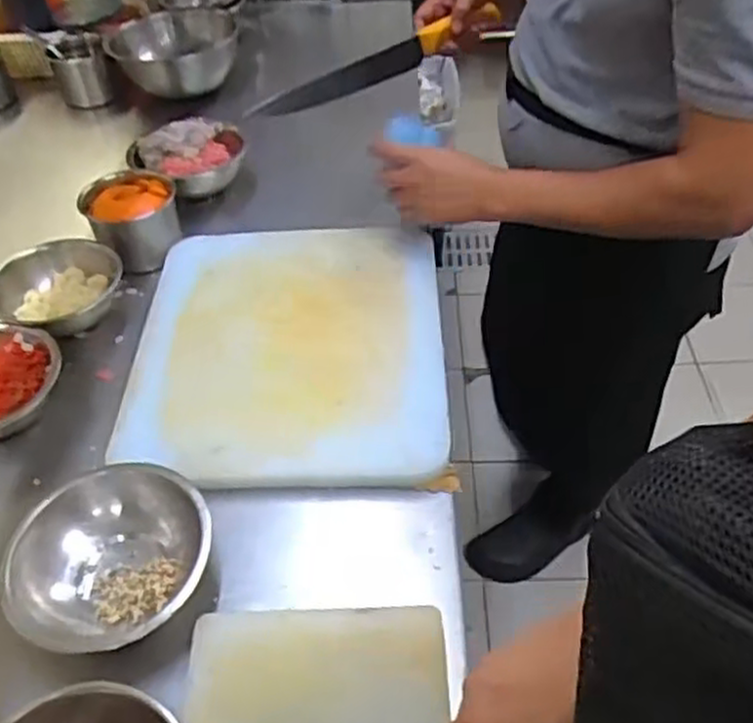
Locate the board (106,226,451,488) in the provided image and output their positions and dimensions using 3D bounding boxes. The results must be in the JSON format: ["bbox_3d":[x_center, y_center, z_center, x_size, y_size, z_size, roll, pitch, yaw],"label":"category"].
[{"bbox_3d":[-0.100,-0.026,0.865,0.341,0.036,0.372,-2,47,0],"label":"board"}]

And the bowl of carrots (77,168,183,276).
[{"bbox_3d":[-0.316,-0.176,0.998,0.112,0.101,0.105,-2,46,2],"label":"bowl of carrots"}]

